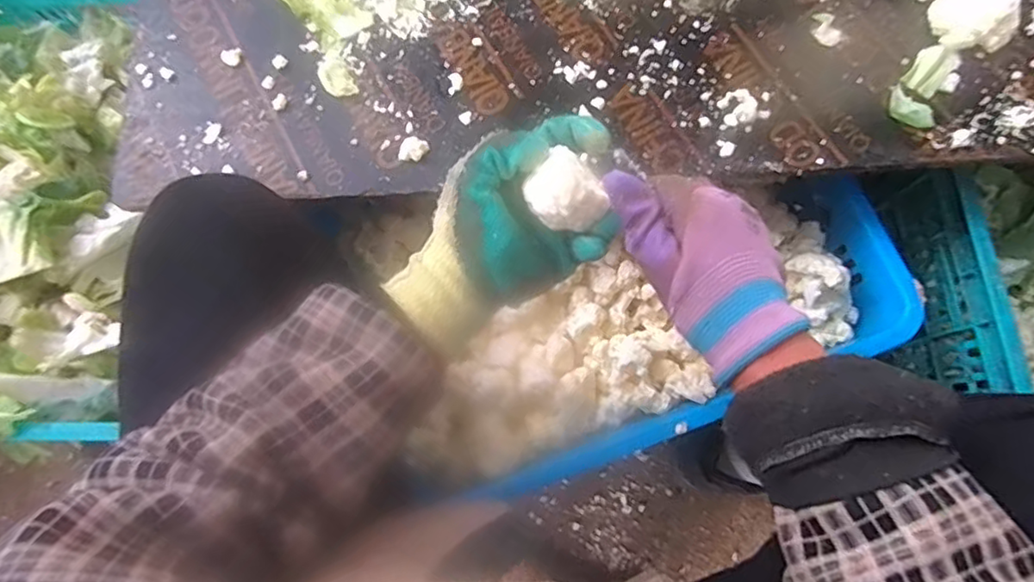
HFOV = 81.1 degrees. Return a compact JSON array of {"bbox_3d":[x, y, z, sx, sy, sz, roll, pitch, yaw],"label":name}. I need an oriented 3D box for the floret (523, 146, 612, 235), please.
[{"bbox_3d":[0.031,-0.064,0.391,0.042,0.038,0.042,-28,77,-5],"label":"floret"}]

